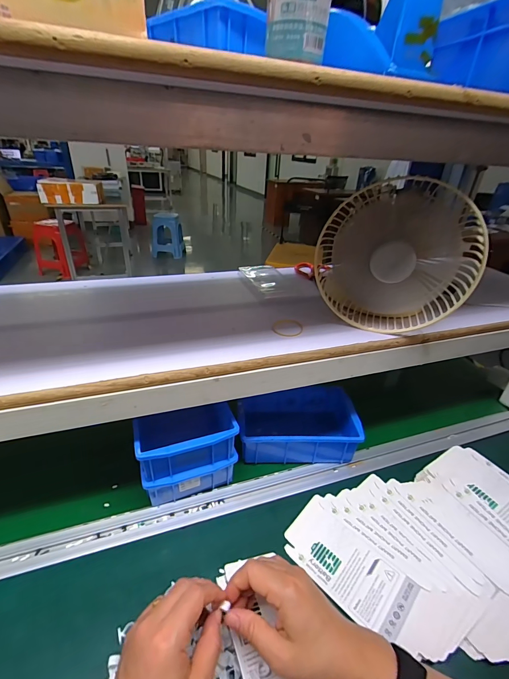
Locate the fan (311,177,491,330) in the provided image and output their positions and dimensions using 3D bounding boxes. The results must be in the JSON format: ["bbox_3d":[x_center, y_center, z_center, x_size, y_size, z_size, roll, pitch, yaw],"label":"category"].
[{"bbox_3d":[0.192,-0.114,0.449,0.199,0.189,0.084,15,32,18],"label":"fan"}]

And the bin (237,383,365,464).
[{"bbox_3d":[0.073,0.142,0.567,0.201,0.063,0.137,2,31,-3],"label":"bin"}]

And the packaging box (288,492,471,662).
[{"bbox_3d":[0.138,0.288,0.393,0.201,0.011,0.088,22,48,33],"label":"packaging box"}]

